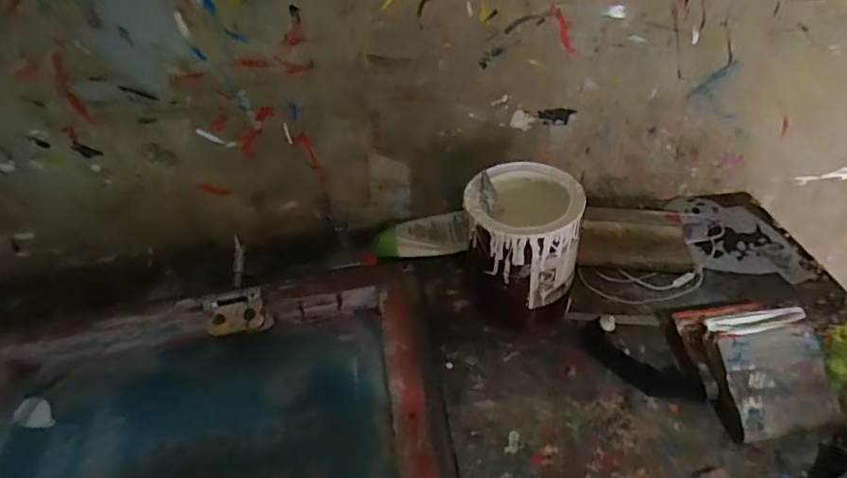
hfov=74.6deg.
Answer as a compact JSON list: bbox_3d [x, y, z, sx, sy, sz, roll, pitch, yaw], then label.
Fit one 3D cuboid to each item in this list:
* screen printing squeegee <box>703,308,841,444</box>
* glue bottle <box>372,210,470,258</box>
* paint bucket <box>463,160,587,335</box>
[{"bbox_3d":[0.295,0.113,0.474,0.088,0.023,0.101,-11,66,2],"label":"screen printing squeegee"},{"bbox_3d":[0.000,-0.002,0.680,0.120,0.023,0.046,-12,42,-6],"label":"glue bottle"},{"bbox_3d":[0.098,0.011,0.565,0.109,0.139,0.103,9,44,17],"label":"paint bucket"}]

